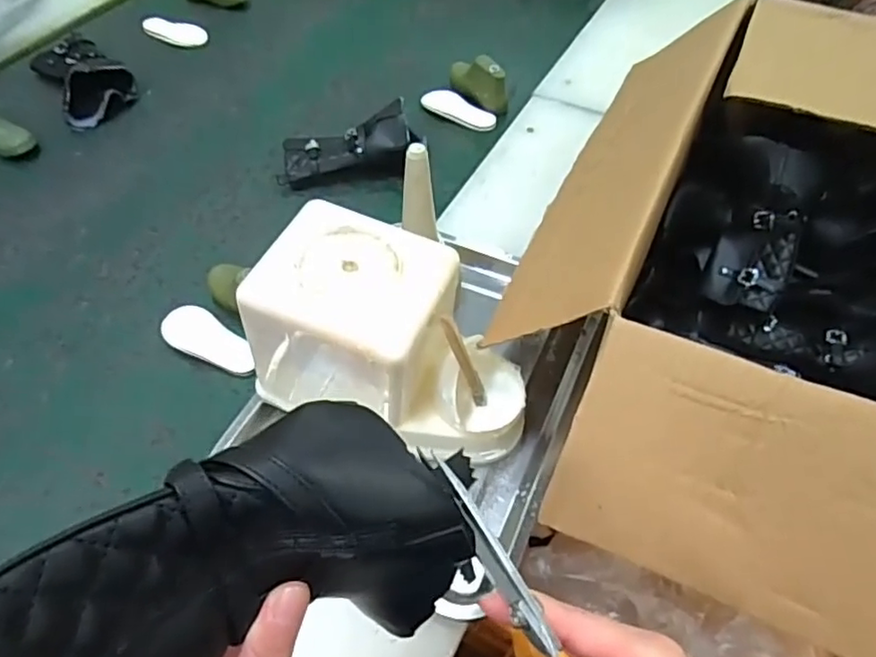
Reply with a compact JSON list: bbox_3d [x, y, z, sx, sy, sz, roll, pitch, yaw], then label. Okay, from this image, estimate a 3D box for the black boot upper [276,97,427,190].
[{"bbox_3d":[-0.127,-0.264,0.895,0.199,0.072,0.089,-6,54,-6],"label":"black boot upper"}]

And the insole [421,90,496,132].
[{"bbox_3d":[0.036,-0.359,1.002,0.132,0.006,0.044,27,82,15],"label":"insole"}]

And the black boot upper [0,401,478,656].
[{"bbox_3d":[-0.079,0.095,0.203,0.180,0.076,0.075,-21,55,-36],"label":"black boot upper"}]

